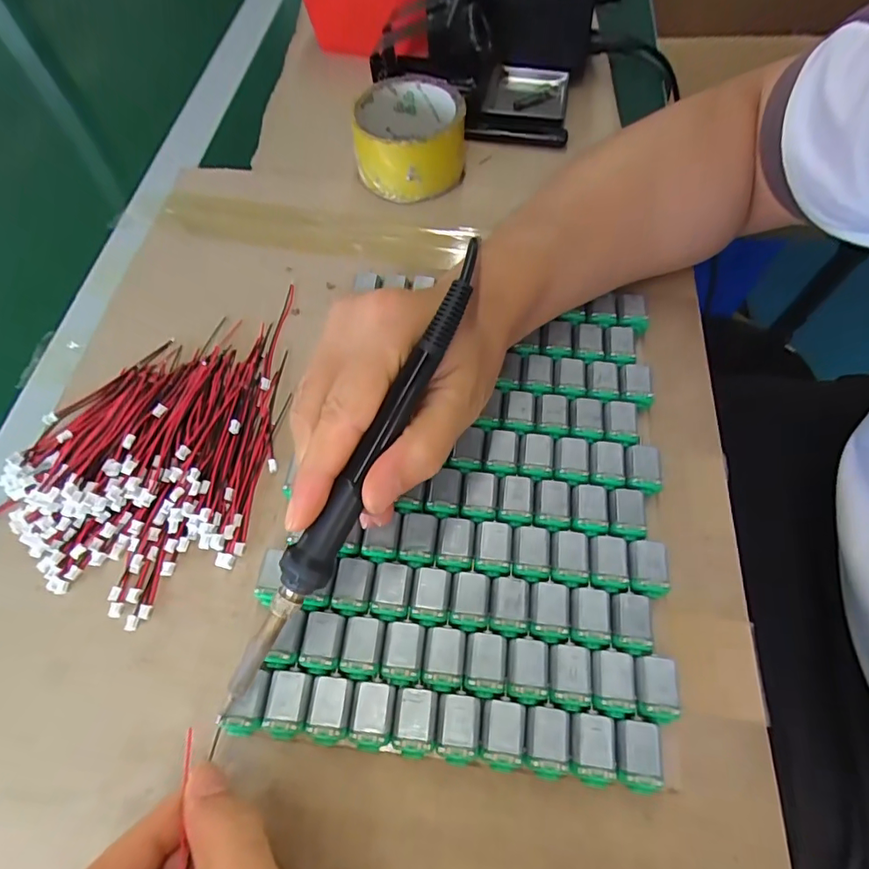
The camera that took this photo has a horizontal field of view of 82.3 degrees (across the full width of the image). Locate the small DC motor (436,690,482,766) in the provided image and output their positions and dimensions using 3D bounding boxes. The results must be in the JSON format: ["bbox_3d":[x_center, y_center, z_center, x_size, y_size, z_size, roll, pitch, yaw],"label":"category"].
[{"bbox_3d":[0.011,0.131,0.223,0.018,0.014,0.027,5,64,4],"label":"small DC motor"}]

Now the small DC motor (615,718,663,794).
[{"bbox_3d":[0.087,0.139,0.218,0.018,0.017,0.025,7,65,5],"label":"small DC motor"}]

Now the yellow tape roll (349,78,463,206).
[{"bbox_3d":[-0.018,-0.231,0.382,0.081,0.044,0.087,-1,64,1],"label":"yellow tape roll"}]

